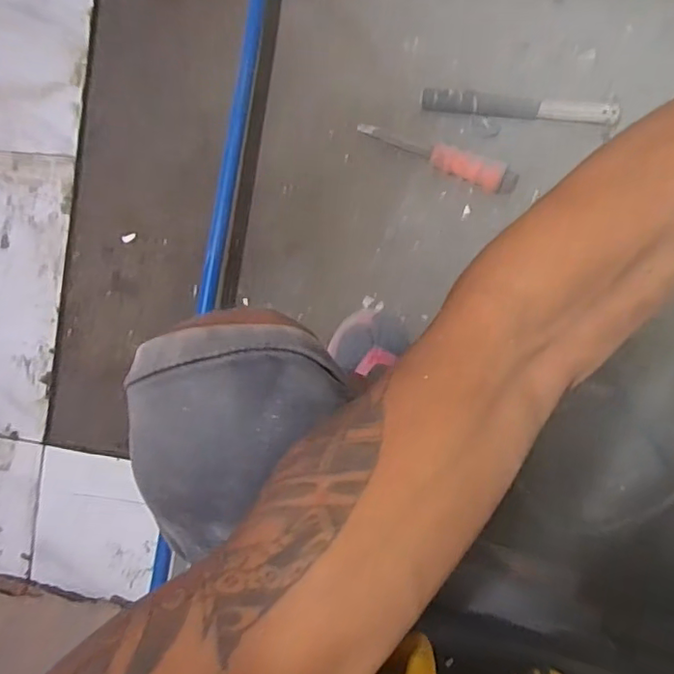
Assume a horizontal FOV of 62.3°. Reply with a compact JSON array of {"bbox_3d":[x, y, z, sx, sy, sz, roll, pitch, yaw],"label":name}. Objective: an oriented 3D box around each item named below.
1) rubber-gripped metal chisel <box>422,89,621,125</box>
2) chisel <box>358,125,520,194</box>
[{"bbox_3d":[0.216,-0.275,0.659,0.224,0.026,0.030,7,93,9],"label":"rubber-gripped metal chisel"},{"bbox_3d":[0.121,-0.223,0.677,0.201,0.026,0.035,25,96,8],"label":"chisel"}]

